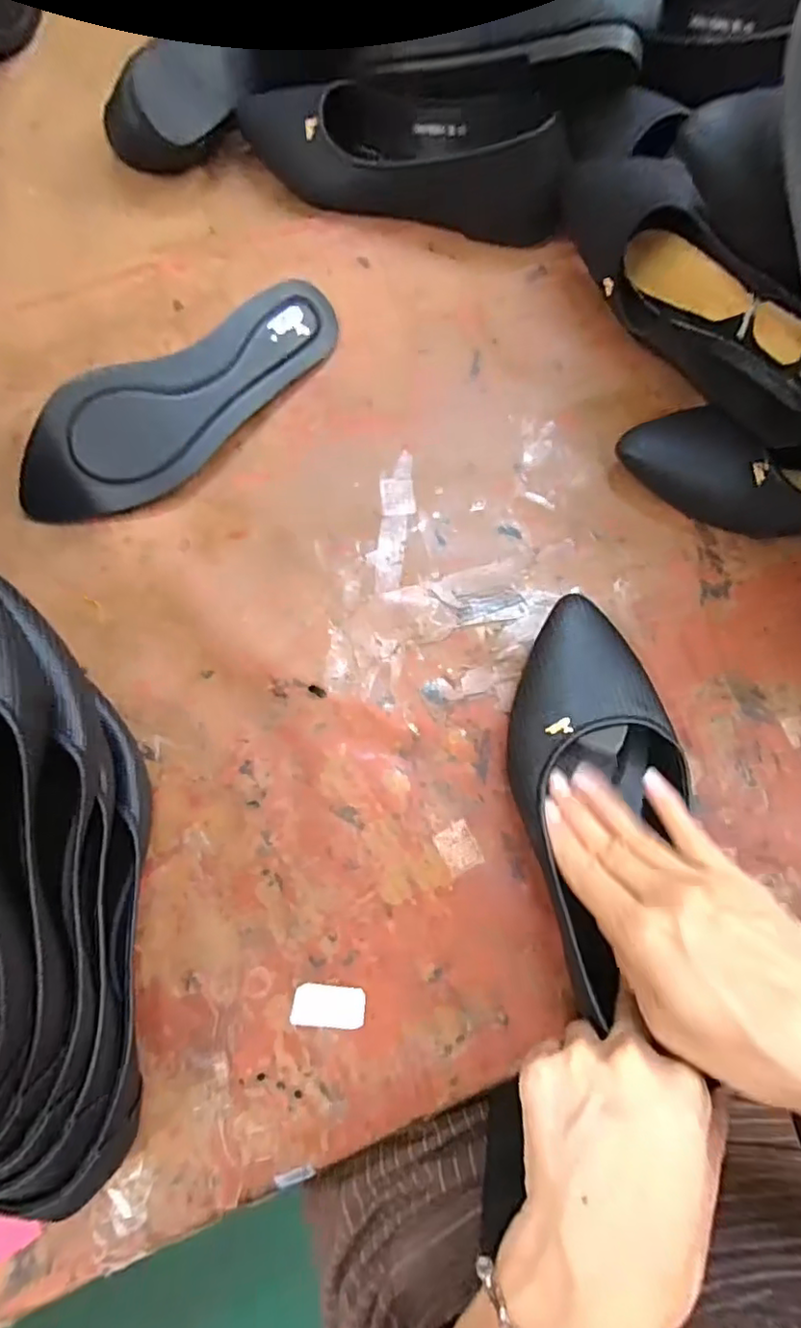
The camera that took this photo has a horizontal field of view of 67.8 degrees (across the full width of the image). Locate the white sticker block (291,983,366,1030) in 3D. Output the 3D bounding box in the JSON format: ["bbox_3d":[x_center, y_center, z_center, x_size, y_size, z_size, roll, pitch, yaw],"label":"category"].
[{"bbox_3d":[-0.040,0.192,0.335,0.040,0.004,0.022,5,76,0],"label":"white sticker block"}]

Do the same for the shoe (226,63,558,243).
[{"bbox_3d":[-0.003,-0.392,0.445,0.254,0.061,0.090,14,77,3],"label":"shoe"}]

